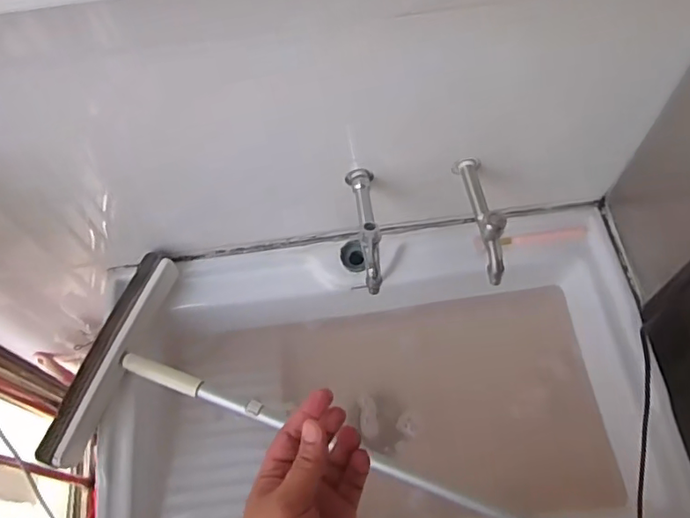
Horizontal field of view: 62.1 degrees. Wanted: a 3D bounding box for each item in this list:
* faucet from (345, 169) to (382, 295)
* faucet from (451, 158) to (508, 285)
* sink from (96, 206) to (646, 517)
[{"bbox_3d":[0.025,-0.048,0.777,0.043,0.101,0.167,-1,63,2],"label":"faucet"},{"bbox_3d":[0.180,-0.059,0.773,0.036,0.091,0.171,-6,49,0],"label":"faucet"},{"bbox_3d":[0.045,0.234,0.917,0.826,0.193,0.507,-8,63,-2],"label":"sink"}]

